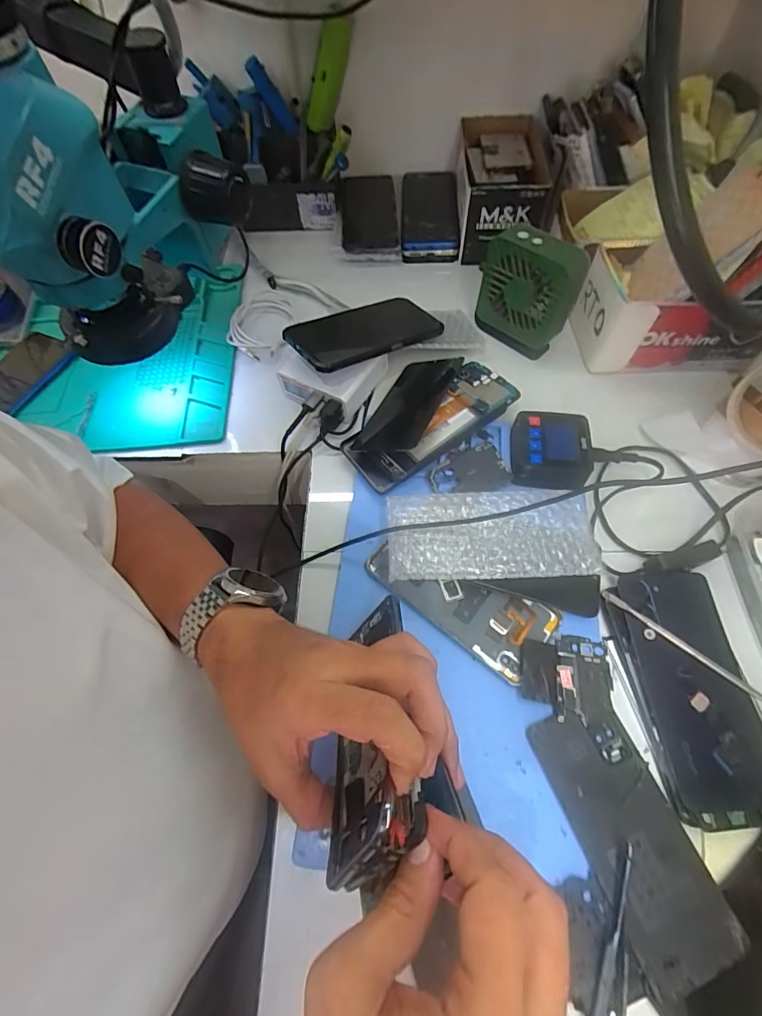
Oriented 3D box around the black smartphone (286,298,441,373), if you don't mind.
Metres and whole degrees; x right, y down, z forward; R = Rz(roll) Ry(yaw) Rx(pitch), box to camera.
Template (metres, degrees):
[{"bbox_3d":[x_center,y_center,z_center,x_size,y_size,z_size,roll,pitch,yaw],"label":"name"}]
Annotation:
[{"bbox_3d":[-0.016,-0.190,0.467,0.169,0.012,0.084,-30,60,-29],"label":"black smartphone"}]

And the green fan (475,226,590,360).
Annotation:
[{"bbox_3d":[0.162,-0.233,0.476,0.101,0.103,0.045,40,73,20],"label":"green fan"}]

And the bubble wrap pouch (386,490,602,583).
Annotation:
[{"bbox_3d":[0.093,0.021,0.372,0.173,0.010,0.081,-1,57,-1],"label":"bubble wrap pouch"}]

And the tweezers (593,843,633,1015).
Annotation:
[{"bbox_3d":[0.139,0.281,0.260,0.016,0.012,0.136,14,64,9],"label":"tweezers"}]

